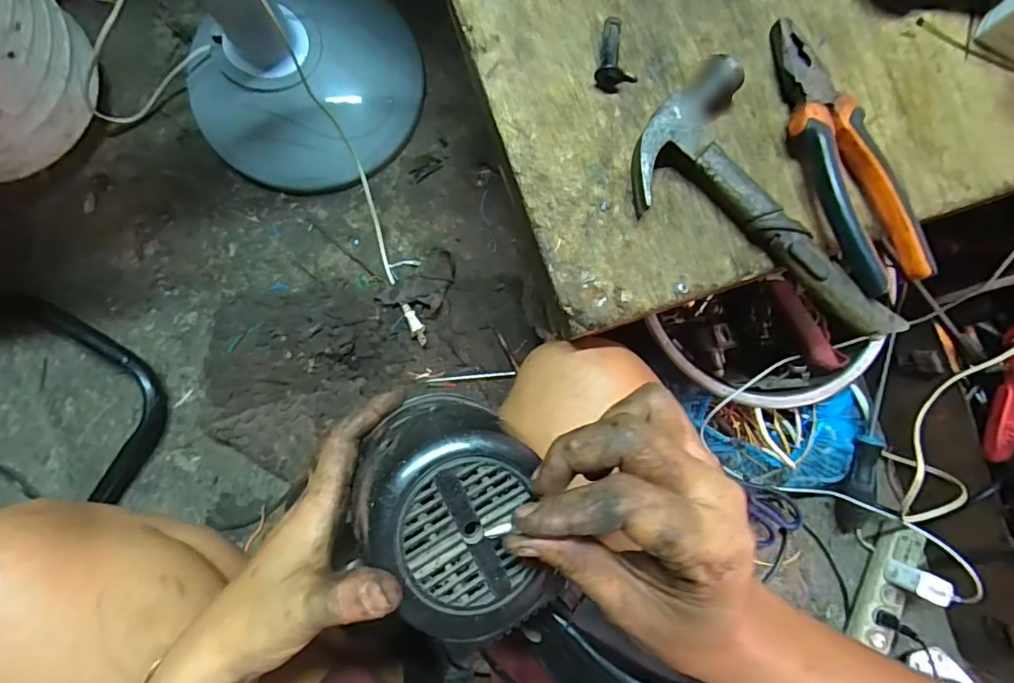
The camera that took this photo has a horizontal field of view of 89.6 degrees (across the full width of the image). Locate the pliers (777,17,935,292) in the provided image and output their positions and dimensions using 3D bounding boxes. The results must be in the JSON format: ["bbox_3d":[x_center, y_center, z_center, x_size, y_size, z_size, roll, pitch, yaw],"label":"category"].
[{"bbox_3d":[0.219,-0.122,0.332,0.053,0.027,0.181,-20,86,-4],"label":"pliers"}]

